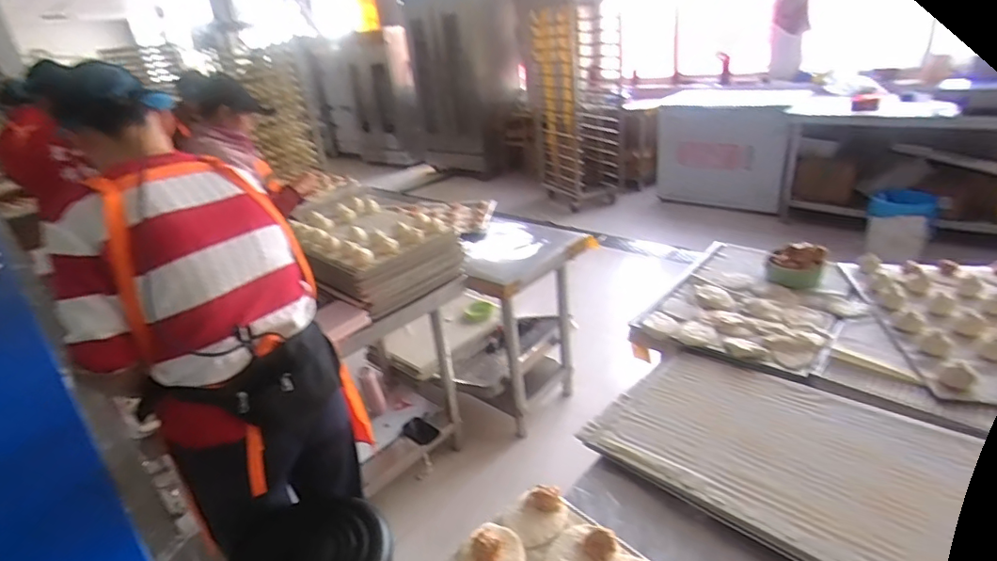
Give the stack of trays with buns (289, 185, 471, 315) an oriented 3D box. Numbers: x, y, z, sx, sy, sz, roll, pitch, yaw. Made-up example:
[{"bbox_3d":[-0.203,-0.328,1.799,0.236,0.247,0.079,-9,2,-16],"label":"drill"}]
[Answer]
[{"bbox_3d":[-0.456,-0.148,1.845,0.470,0.219,0.658,-21,29,-27],"label":"stack of trays with buns"}]

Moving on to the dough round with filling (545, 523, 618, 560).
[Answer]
[{"bbox_3d":[0.113,0.387,0.745,0.084,0.026,0.104,15,33,37],"label":"dough round with filling"}]

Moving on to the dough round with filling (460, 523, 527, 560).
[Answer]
[{"bbox_3d":[-0.008,0.396,0.764,0.094,0.025,0.088,-5,26,2],"label":"dough round with filling"}]

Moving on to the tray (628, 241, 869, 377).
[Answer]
[{"bbox_3d":[0.679,0.039,1.382,0.439,0.044,0.575,17,34,40],"label":"tray"}]

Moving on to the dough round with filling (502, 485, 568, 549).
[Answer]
[{"bbox_3d":[0.066,0.360,0.818,0.081,0.028,0.099,19,35,41],"label":"dough round with filling"}]

